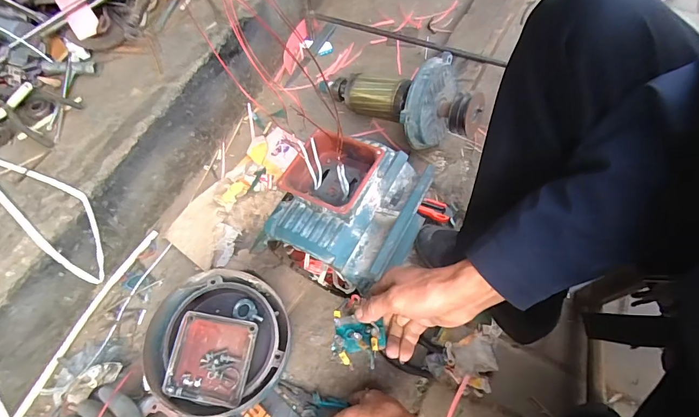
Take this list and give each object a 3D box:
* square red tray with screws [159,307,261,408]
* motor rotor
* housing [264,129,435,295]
[{"bbox_3d":[-0.191,0.204,0.535,0.109,0.024,0.108,8,62,7],"label":"square red tray with screws"},{"bbox_3d":[0.078,-0.206,0.740,0.312,0.142,0.139,20,63,31],"label":"motor rotor"},{"bbox_3d":[0.001,0.000,0.565,0.173,0.189,0.188,26,66,16],"label":"housing"}]

